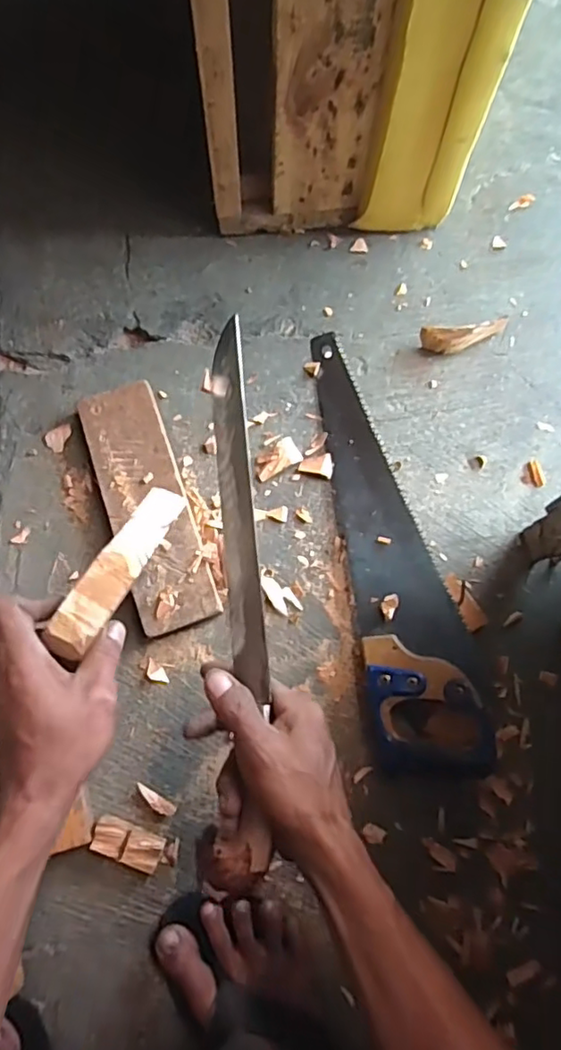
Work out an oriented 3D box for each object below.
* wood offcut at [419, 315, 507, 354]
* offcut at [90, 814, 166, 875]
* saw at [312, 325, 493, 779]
[{"bbox_3d":[0.216,-0.222,0.703,0.104,0.036,0.025,-10,76,-4],"label":"wood offcut"},{"bbox_3d":[-0.142,0.298,0.565,0.065,0.015,0.032,22,76,5],"label":"offcut"},{"bbox_3d":[0.115,0.005,0.630,0.108,0.049,0.485,-8,76,-3],"label":"saw"}]

